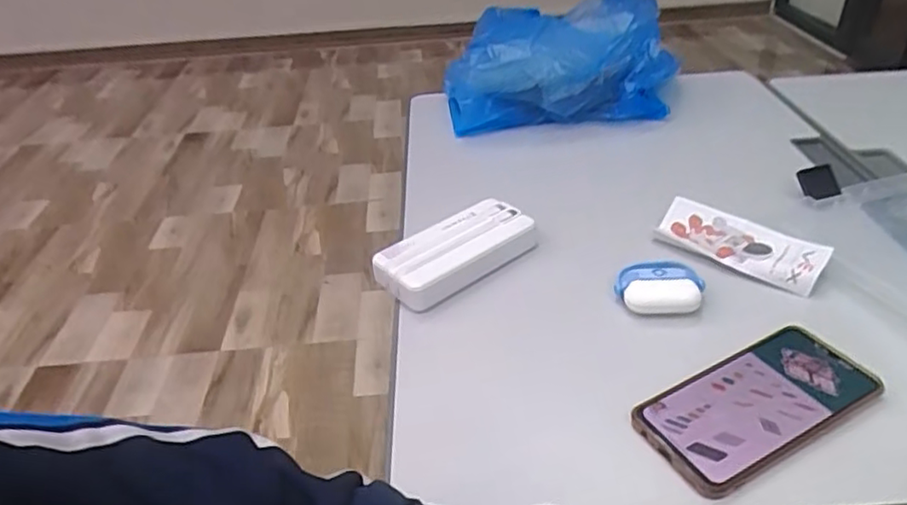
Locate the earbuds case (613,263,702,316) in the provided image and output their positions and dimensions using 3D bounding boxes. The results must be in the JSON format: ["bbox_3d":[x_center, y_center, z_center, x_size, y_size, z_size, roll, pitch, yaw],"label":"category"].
[{"bbox_3d":[0.166,0.028,0.521,0.066,0.027,0.038,0,35,5],"label":"earbuds case"}]

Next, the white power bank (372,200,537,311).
[{"bbox_3d":[0.003,-0.002,0.578,0.143,0.028,0.068,-28,42,-30],"label":"white power bank"}]

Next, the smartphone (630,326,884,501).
[{"bbox_3d":[0.204,0.102,0.432,0.158,0.014,0.076,-19,38,-21],"label":"smartphone"}]

